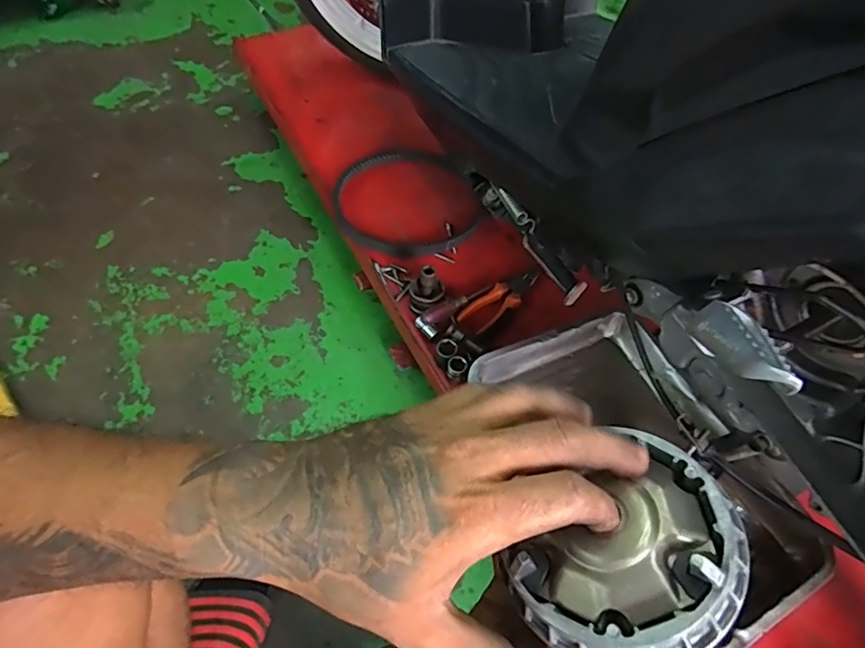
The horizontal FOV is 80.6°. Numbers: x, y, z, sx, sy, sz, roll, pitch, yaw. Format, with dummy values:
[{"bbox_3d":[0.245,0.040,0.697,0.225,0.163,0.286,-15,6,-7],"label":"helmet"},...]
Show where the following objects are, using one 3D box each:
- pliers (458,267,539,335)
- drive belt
[{"bbox_3d":[0.110,-0.038,0.786,0.162,0.018,0.046,-36,64,-26],"label":"pliers"},{"bbox_3d":[-0.036,-0.221,0.901,0.254,0.043,0.244,2,54,-3],"label":"drive belt"}]

